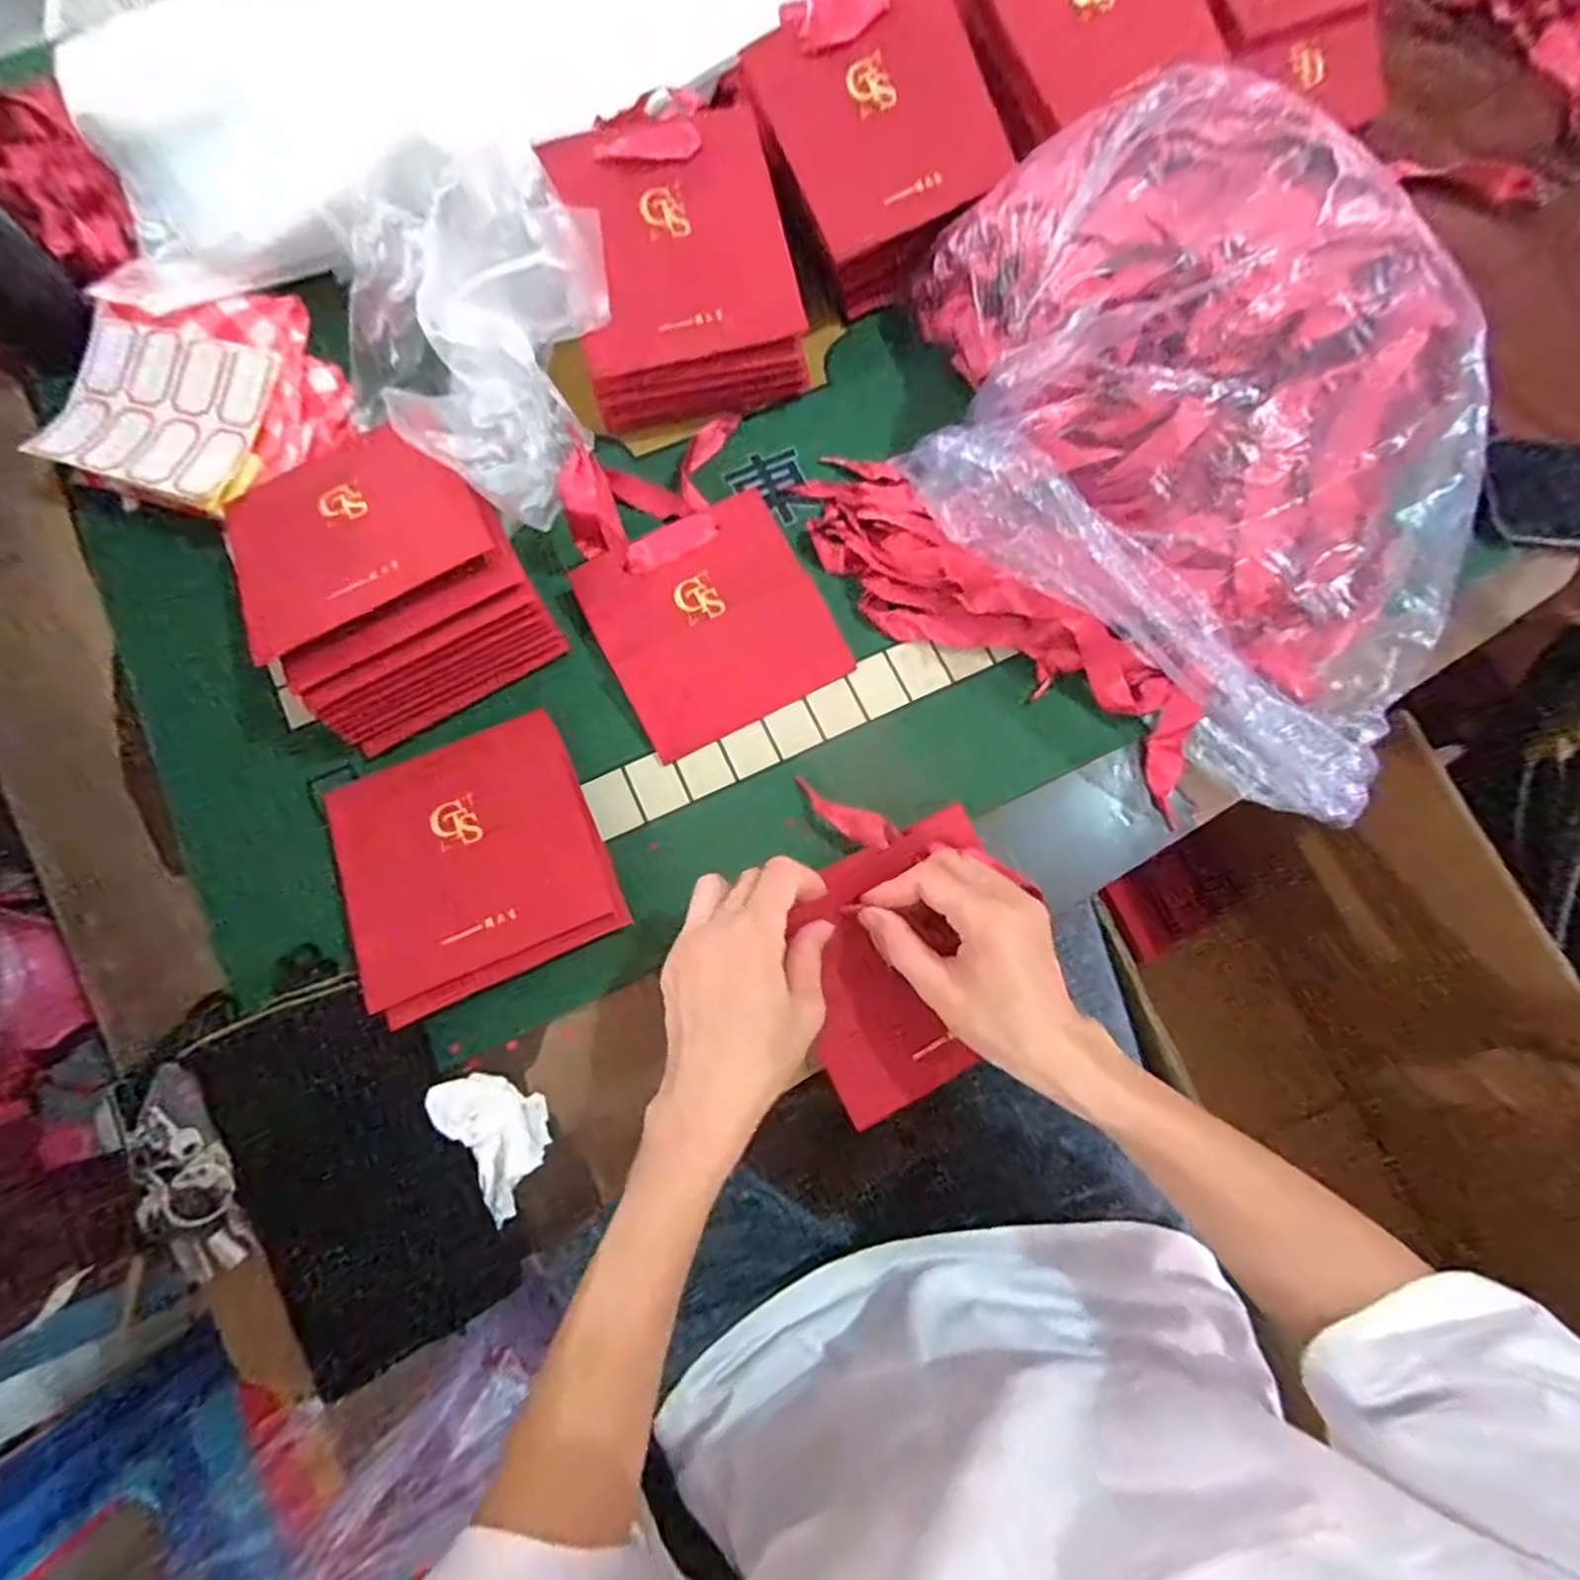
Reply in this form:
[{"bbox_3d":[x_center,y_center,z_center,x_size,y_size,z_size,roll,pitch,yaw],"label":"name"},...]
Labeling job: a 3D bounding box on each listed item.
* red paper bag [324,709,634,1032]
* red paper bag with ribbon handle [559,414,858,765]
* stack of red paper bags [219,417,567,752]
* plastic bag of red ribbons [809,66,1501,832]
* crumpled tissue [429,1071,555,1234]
[{"bbox_3d":[-0.187,0.040,0.434,0.141,0.030,0.147,-24,78,-7],"label":"red paper bag"},{"bbox_3d":[-0.064,-0.140,0.465,0.140,0.057,0.196,-27,79,-8],"label":"red paper bag with ribbon handle"},{"bbox_3d":[-0.244,-0.132,0.446,0.151,0.078,0.170,-29,79,-8],"label":"stack of red paper bags"},{"bbox_3d":[0.235,-0.215,0.434,0.384,0.152,0.339,36,78,7],"label":"plastic bag of red ribbons"},{"bbox_3d":[-0.160,0.191,0.405,0.046,0.021,0.078,-30,79,-9],"label":"crumpled tissue"}]

